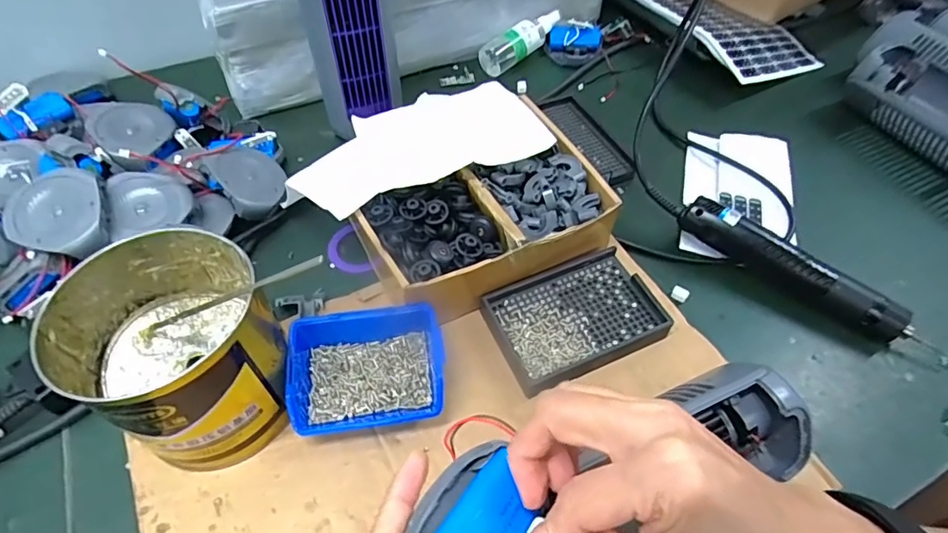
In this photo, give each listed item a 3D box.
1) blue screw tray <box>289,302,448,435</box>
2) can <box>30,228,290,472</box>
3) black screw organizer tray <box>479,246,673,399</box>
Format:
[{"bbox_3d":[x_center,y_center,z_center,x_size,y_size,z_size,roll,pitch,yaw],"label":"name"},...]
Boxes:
[{"bbox_3d":[-0.080,0.079,0.394,0.111,0.046,0.082,-6,53,-6],"label":"blue screw tray"},{"bbox_3d":[-0.198,0.060,0.360,0.119,0.113,0.130,1,53,-1],"label":"can"},{"bbox_3d":[0.085,0.043,0.445,0.137,0.024,0.095,-20,56,-16],"label":"black screw organizer tray"}]

